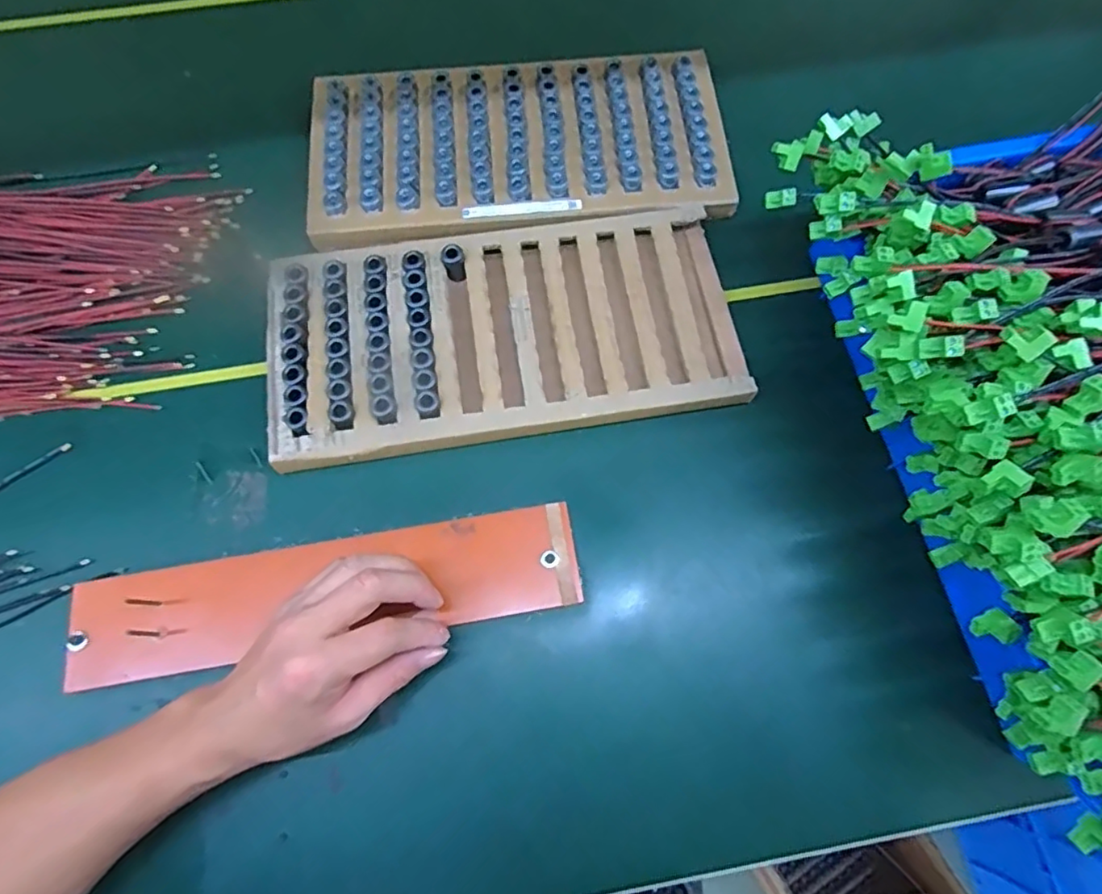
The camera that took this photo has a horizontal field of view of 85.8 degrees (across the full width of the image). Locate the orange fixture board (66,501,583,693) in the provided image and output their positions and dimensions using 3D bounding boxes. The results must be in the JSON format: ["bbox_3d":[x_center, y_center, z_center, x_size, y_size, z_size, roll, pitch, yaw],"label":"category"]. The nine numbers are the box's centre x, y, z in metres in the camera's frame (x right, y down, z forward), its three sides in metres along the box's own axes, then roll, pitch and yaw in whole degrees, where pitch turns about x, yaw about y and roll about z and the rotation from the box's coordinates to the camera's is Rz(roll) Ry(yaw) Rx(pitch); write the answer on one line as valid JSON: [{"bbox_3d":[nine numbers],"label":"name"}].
[{"bbox_3d":[-0.153,0.103,0.410,0.343,0.012,0.079,-12,73,-3],"label":"orange fixture board"}]

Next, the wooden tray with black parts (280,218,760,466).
[{"bbox_3d":[-0.037,-0.089,0.463,0.352,0.033,0.173,-9,73,-3],"label":"wooden tray with black parts"}]

